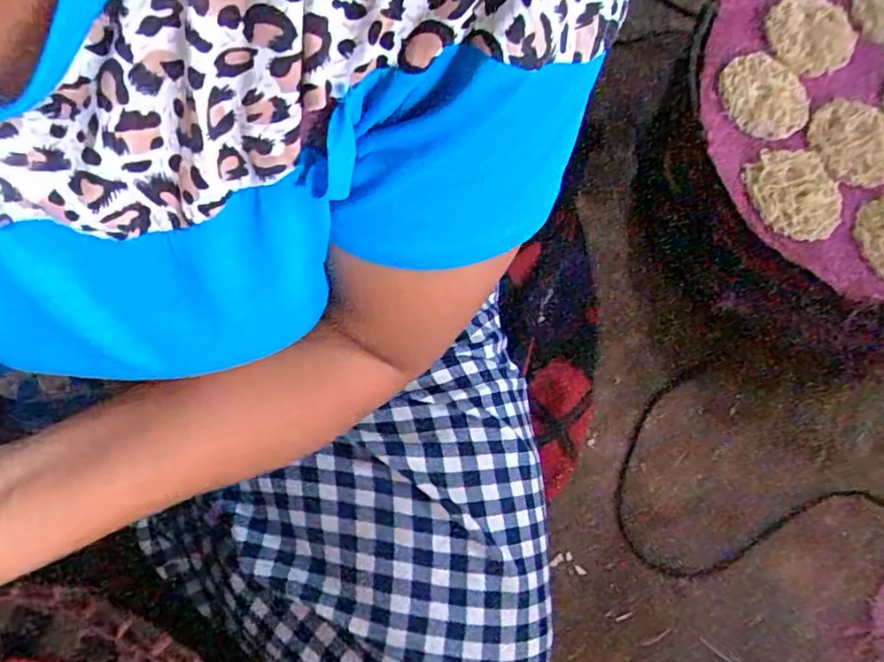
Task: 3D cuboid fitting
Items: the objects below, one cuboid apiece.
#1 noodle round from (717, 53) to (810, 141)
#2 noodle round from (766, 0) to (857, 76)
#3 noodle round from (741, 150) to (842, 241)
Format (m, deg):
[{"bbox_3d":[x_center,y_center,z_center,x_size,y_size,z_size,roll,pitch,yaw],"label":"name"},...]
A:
[{"bbox_3d":[0.265,-0.195,0.497,0.075,0.010,0.068,37,75,12],"label":"noodle round"},{"bbox_3d":[0.315,-0.250,0.516,0.074,0.016,0.066,14,72,5],"label":"noodle round"},{"bbox_3d":[0.277,-0.109,0.475,0.071,0.015,0.080,-30,73,-9],"label":"noodle round"}]

